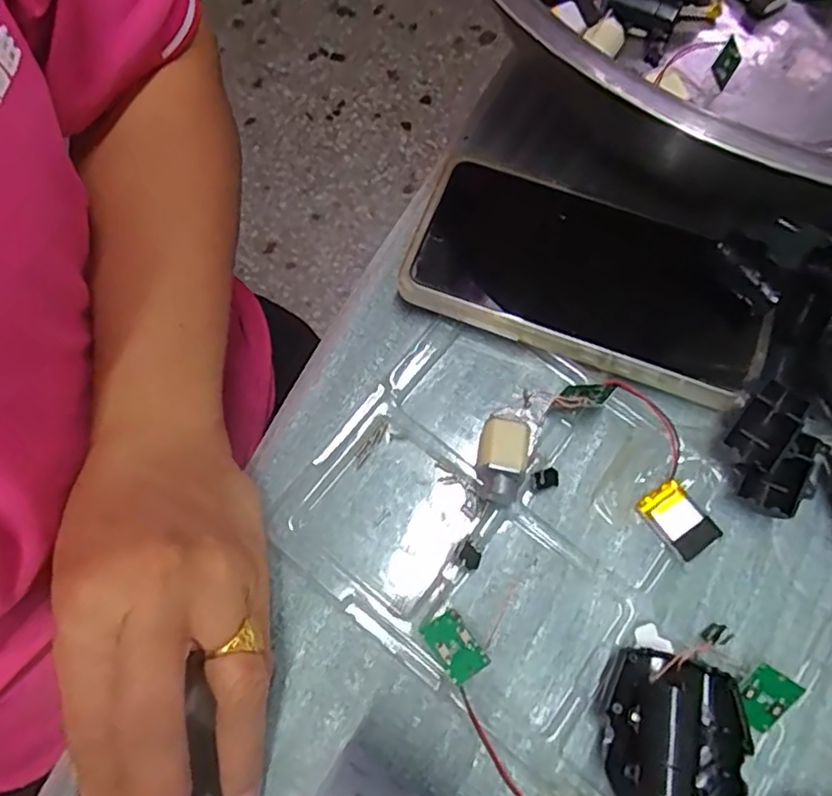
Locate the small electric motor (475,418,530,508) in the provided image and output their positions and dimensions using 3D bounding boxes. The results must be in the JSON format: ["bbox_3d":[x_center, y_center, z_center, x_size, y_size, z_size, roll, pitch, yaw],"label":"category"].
[{"bbox_3d":[0.036,0.028,0.276,0.019,0.019,0.036,9,72,3],"label":"small electric motor"}]

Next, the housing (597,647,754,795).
[{"bbox_3d":[0.096,0.128,0.241,0.049,0.025,0.058,10,72,3],"label":"housing"}]

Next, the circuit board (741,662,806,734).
[{"bbox_3d":[0.133,0.115,0.246,0.017,0.004,0.025,33,108,11],"label":"circuit board"}]

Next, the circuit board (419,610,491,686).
[{"bbox_3d":[0.015,0.098,0.256,0.017,0.006,0.026,-30,67,-17],"label":"circuit board"}]

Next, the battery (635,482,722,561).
[{"bbox_3d":[0.111,0.052,0.273,0.020,0.011,0.030,-35,75,-11],"label":"battery"}]

